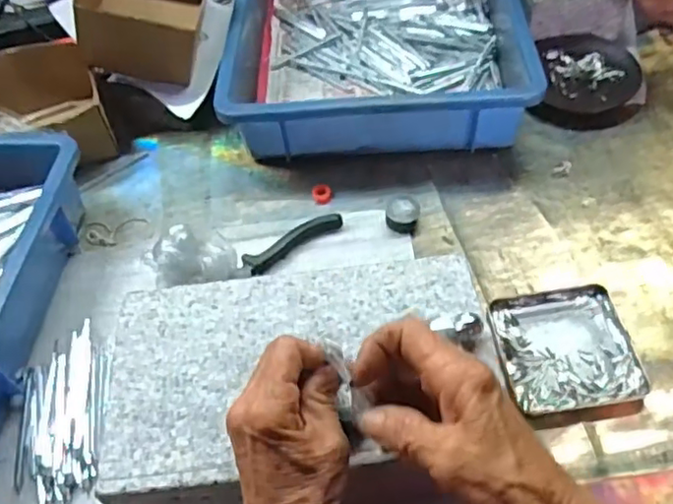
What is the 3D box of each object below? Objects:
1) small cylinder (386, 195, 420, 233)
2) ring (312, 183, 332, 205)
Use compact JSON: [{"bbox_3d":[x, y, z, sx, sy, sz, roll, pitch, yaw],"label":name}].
[{"bbox_3d":[0.059,-0.036,0.560,0.028,0.019,0.034,6,56,7],"label":"small cylinder"},{"bbox_3d":[-0.013,-0.055,0.592,0.018,0.012,0.019,-1,55,2],"label":"ring"}]

